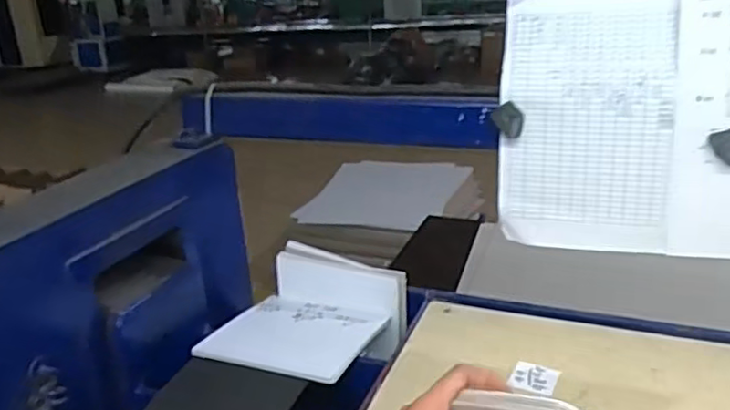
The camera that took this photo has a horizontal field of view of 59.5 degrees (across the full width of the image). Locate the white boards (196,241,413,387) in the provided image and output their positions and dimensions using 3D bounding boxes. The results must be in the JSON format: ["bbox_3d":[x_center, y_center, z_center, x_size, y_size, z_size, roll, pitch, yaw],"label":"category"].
[{"bbox_3d":[-0.087,0.161,0.880,0.218,0.121,0.264,6,23,29],"label":"white boards"}]

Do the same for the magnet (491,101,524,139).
[{"bbox_3d":[0.166,-0.099,0.743,0.036,0.039,0.015,-1,20,12],"label":"magnet"}]

